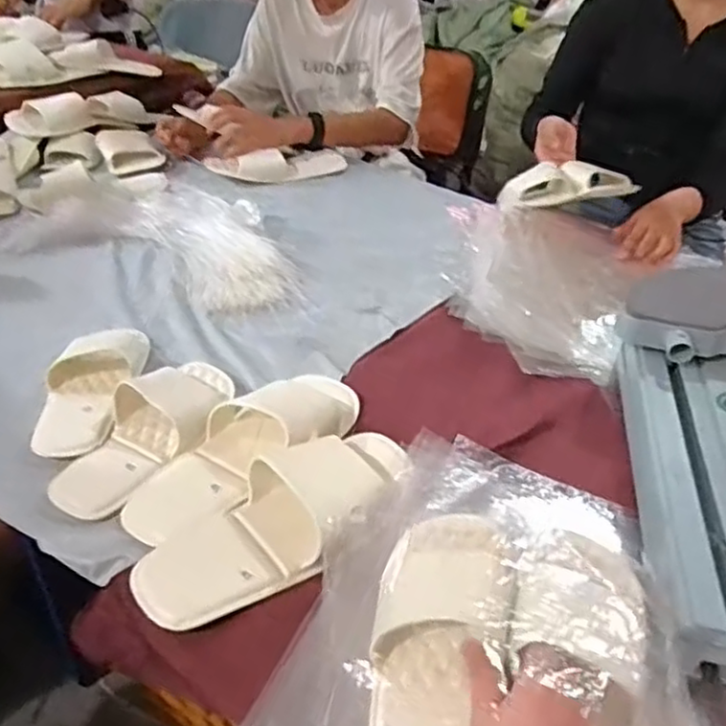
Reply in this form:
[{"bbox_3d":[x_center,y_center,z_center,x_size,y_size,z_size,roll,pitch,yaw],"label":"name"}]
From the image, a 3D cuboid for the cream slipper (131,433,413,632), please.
[{"bbox_3d":[-0.073,0.142,0.623,0.119,0.046,0.269,32,46,33],"label":"cream slipper"}]

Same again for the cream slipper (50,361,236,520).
[{"bbox_3d":[-0.227,0.065,0.731,0.095,0.052,0.234,22,41,24],"label":"cream slipper"}]

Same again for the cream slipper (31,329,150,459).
[{"bbox_3d":[-0.313,0.026,0.787,0.092,0.036,0.225,2,37,0],"label":"cream slipper"}]

